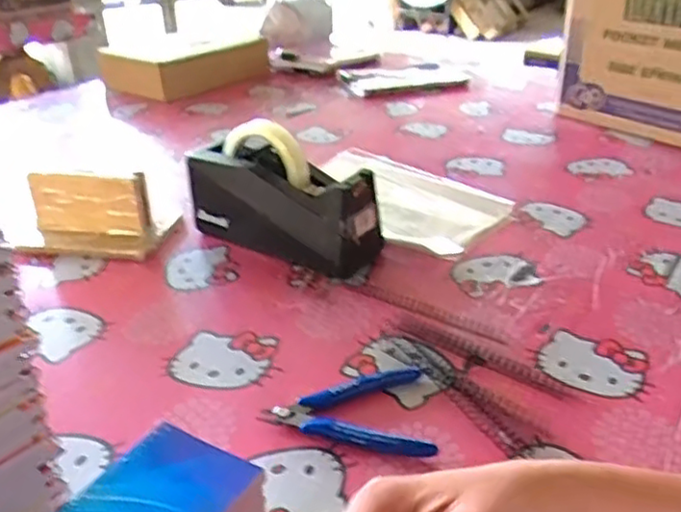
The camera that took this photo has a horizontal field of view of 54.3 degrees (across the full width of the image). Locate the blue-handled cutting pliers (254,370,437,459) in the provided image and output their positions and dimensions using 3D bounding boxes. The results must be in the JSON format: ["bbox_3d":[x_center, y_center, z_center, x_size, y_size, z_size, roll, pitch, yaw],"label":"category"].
[{"bbox_3d":[0.004,0.113,0.471,0.114,0.012,0.083,-4,29,-4],"label":"blue-handled cutting pliers"}]

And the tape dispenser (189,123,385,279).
[{"bbox_3d":[-0.062,-0.063,0.679,0.200,0.121,0.071,14,33,26],"label":"tape dispenser"}]

